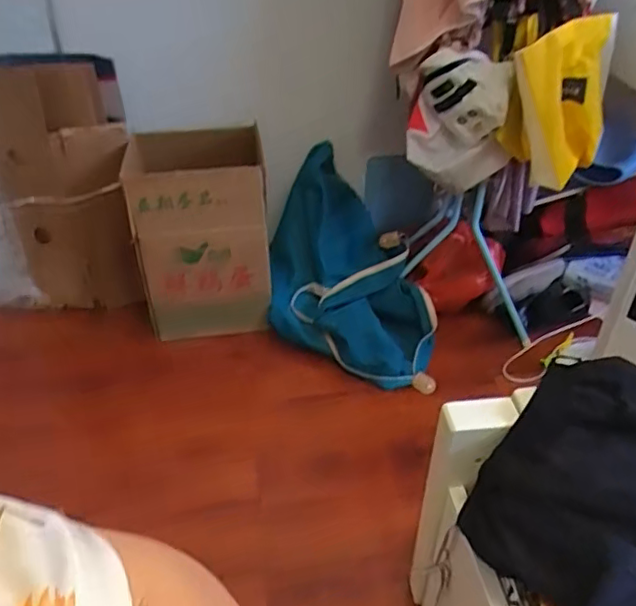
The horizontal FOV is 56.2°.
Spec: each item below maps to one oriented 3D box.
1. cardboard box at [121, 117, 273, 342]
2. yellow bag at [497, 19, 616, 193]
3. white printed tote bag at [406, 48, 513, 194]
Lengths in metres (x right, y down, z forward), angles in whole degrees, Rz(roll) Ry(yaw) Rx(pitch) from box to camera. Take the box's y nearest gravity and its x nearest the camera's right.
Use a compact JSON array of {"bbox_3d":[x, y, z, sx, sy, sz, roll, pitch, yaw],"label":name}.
[{"bbox_3d":[-0.287,-0.150,1.510,0.310,0.504,0.201,-5,37,-6],"label":"cardboard box"},{"bbox_3d":[0.546,-0.440,1.341,0.283,0.349,0.060,-14,31,-15],"label":"yellow bag"},{"bbox_3d":[0.317,-0.407,1.365,0.217,0.327,0.105,14,39,19],"label":"white printed tote bag"}]

